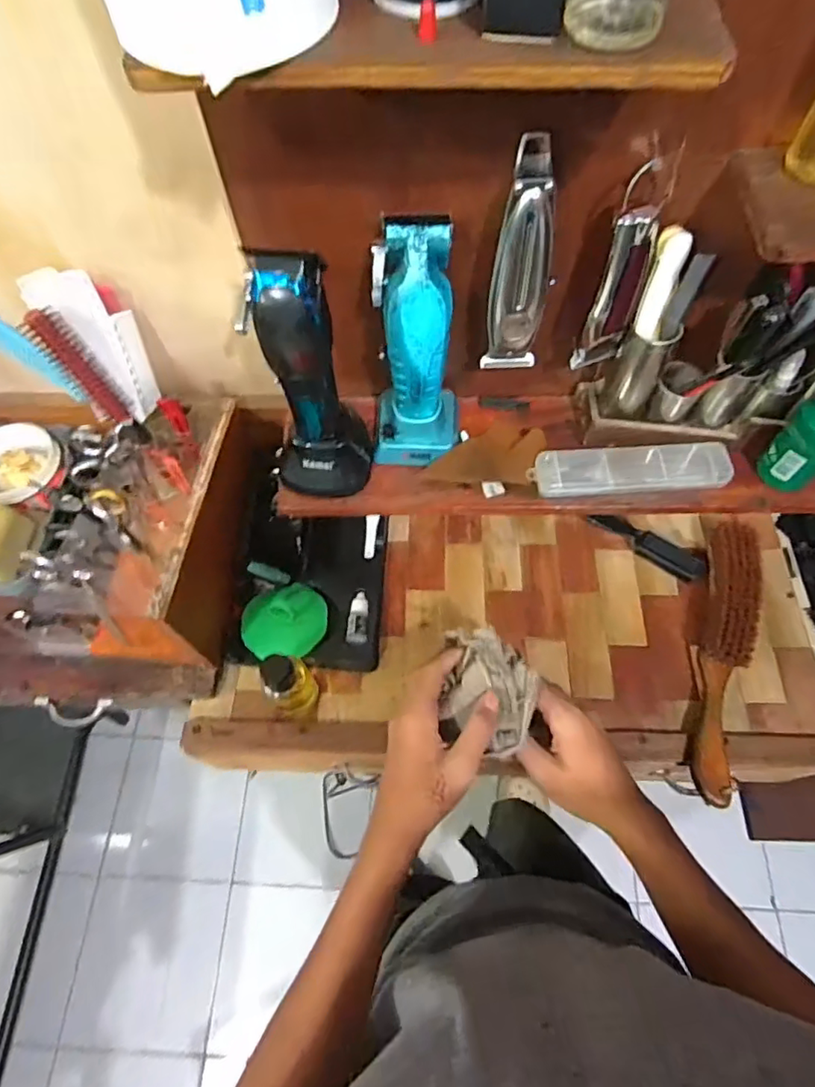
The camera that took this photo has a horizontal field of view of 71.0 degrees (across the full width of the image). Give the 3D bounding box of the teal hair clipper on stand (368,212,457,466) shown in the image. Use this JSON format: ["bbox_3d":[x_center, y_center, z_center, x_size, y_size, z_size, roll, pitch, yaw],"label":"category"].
[{"bbox_3d":[0.007,-0.137,0.425,0.071,0.177,0.068,2,64,2],"label":"teal hair clipper on stand"}]

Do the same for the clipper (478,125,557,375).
[{"bbox_3d":[0.077,-0.183,0.387,0.039,0.151,0.030,3,64,3],"label":"clipper"}]

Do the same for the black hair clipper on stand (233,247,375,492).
[{"bbox_3d":[-0.068,-0.109,0.413,0.078,0.191,0.063,-10,64,-4],"label":"black hair clipper on stand"}]

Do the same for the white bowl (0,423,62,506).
[{"bbox_3d":[-0.395,-0.077,0.574,0.087,0.027,0.087,0,64,1],"label":"white bowl"}]

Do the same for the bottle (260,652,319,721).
[{"bbox_3d":[-0.098,0.123,0.481,0.033,0.093,0.037,-11,64,-4],"label":"bottle"}]

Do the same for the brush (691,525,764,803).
[{"bbox_3d":[0.287,0.100,0.515,0.038,0.046,0.251,15,65,8],"label":"brush"}]

